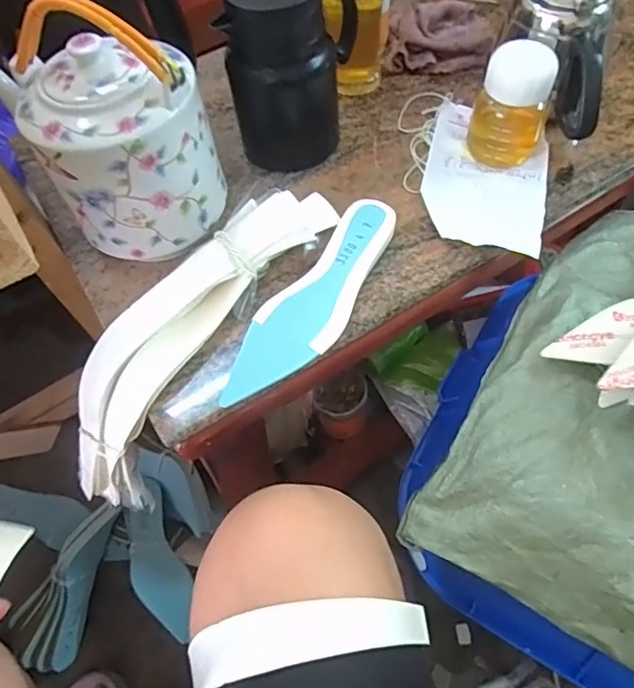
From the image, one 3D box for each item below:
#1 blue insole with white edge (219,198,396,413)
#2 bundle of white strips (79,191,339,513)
[{"bbox_3d":[-0.001,-0.042,0.505,0.073,0.023,0.244,27,64,19],"label":"blue insole with white edge"},{"bbox_3d":[-0.110,-0.012,0.520,0.078,0.113,0.346,33,67,22],"label":"bundle of white strips"}]

